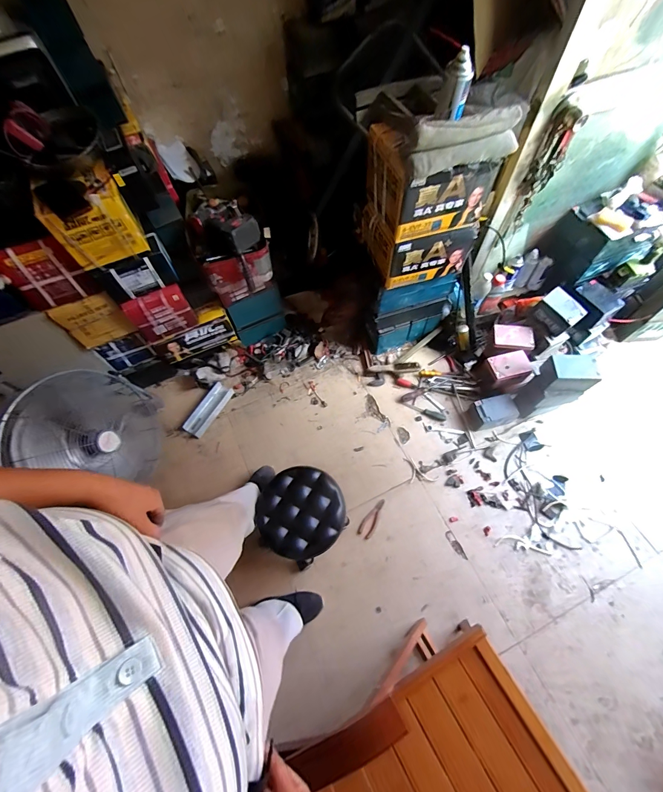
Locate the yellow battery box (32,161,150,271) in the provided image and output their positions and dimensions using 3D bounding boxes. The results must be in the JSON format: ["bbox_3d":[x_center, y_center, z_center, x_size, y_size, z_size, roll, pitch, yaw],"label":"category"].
[{"bbox_3d":[-0.638,-0.467,0.915,0.191,0.188,0.117,-24,65,-9],"label":"yellow battery box"}]

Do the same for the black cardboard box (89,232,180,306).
[{"bbox_3d":[-0.625,-0.398,1.072,0.228,0.139,0.092,-23,65,-8],"label":"black cardboard box"}]

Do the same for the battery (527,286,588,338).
[{"bbox_3d":[0.898,-0.331,1.345,0.104,0.108,0.158,-30,66,-11],"label":"battery"}]

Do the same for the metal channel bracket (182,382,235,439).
[{"bbox_3d":[-0.535,0.056,1.464,0.104,0.023,0.247,29,69,15],"label":"metal channel bracket"}]

